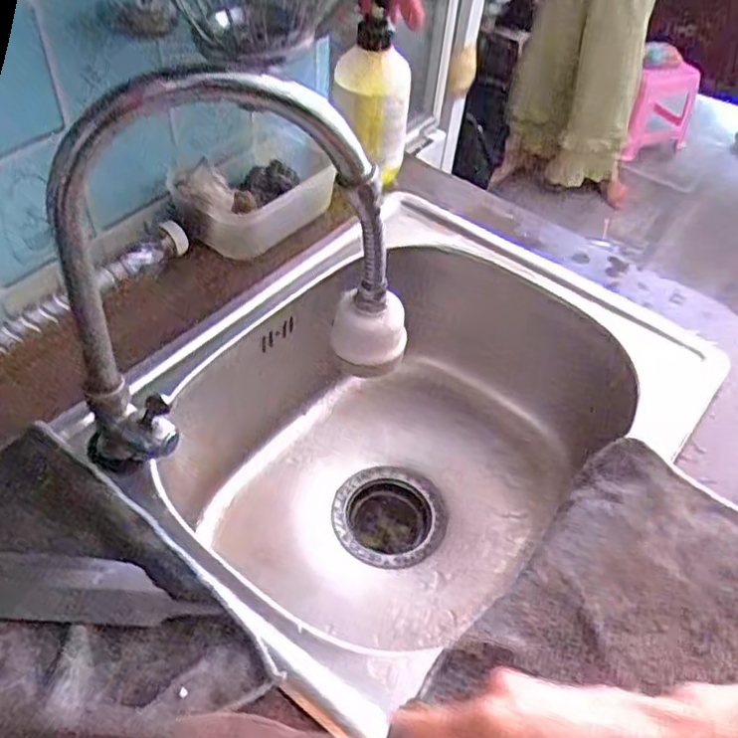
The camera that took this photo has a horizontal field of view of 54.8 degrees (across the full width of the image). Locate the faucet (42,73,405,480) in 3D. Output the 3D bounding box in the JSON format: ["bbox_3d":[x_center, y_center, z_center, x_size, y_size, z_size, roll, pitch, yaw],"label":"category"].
[{"bbox_3d":[-0.080,-0.043,0.434,0.216,0.263,0.052,-12,51,-15],"label":"faucet"}]

